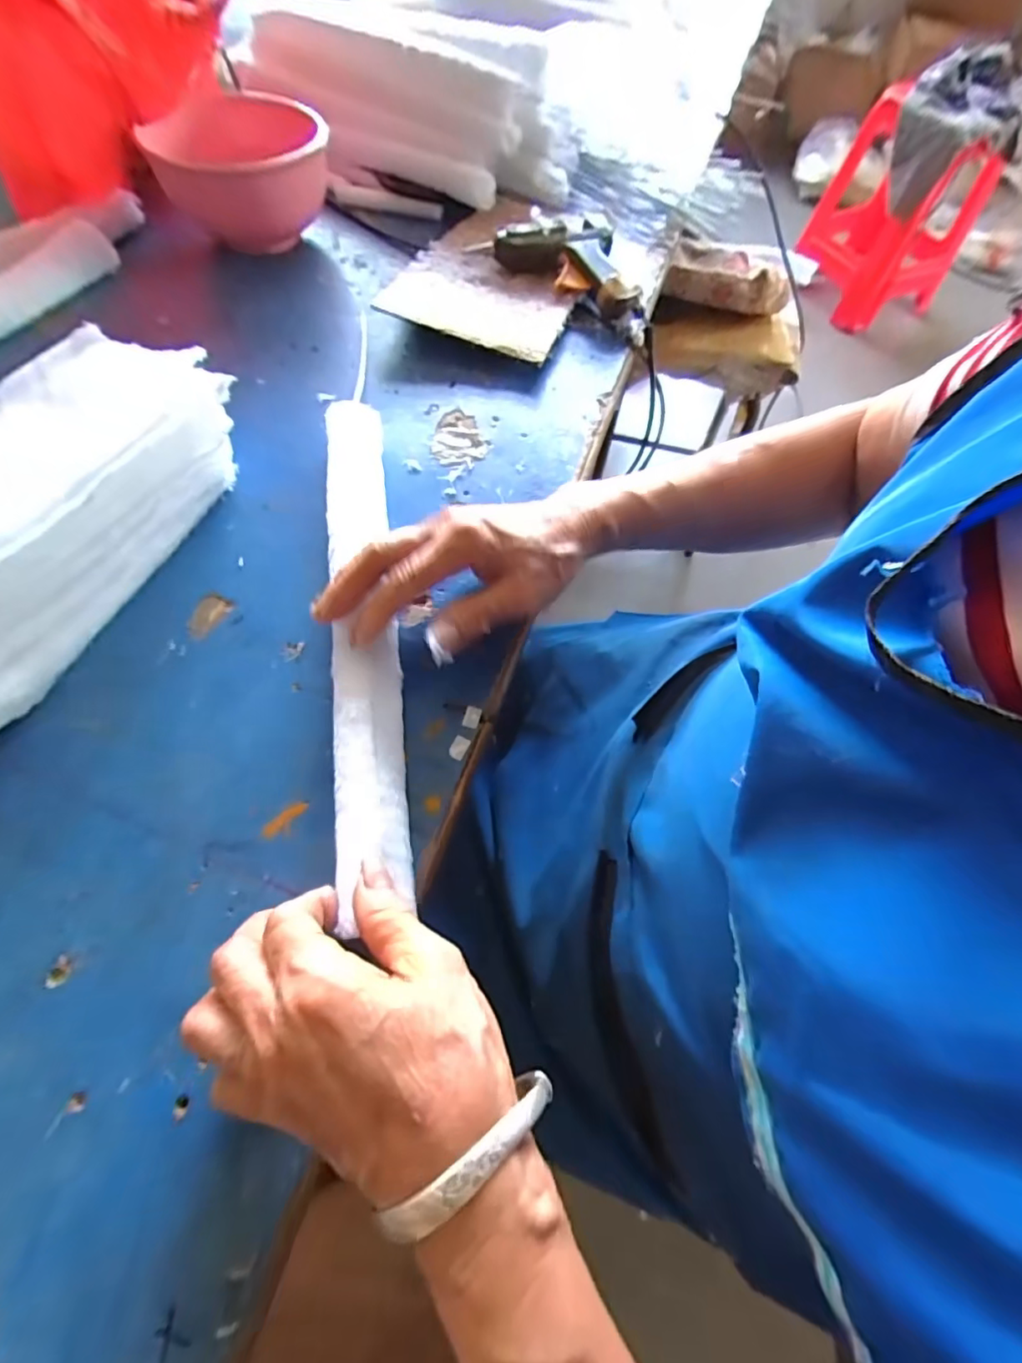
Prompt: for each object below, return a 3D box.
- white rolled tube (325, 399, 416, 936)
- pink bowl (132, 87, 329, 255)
[{"bbox_3d":[-0.084,-0.043,0.301,0.034,0.019,0.320,-7,63,-7],"label":"white rolled tube"},{"bbox_3d":[-0.243,-0.461,0.492,0.147,0.083,0.183,-15,63,-11],"label":"pink bowl"}]

